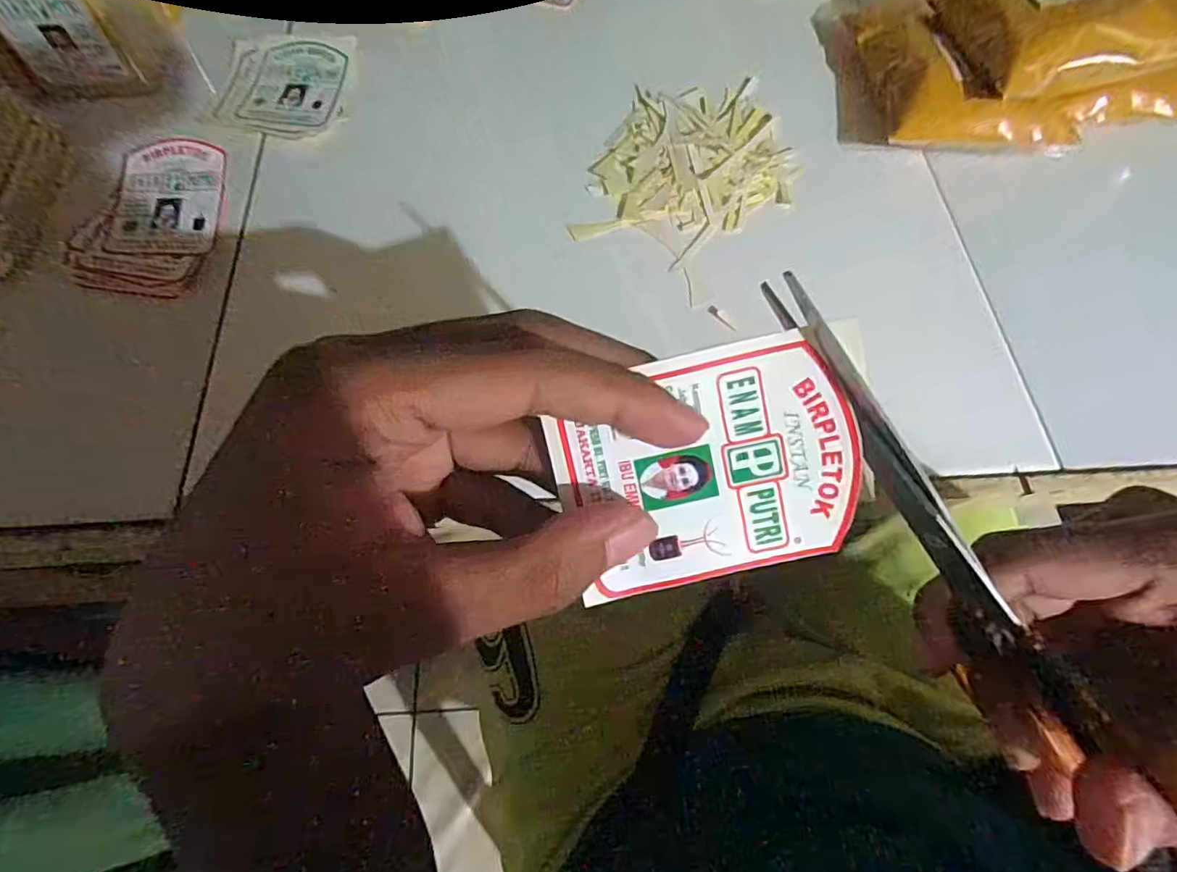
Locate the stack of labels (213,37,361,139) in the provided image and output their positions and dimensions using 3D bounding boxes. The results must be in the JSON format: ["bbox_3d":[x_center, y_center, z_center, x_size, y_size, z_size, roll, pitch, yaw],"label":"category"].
[{"bbox_3d":[-0.183,-0.215,0.354,0.076,0.009,0.086,0,65,-2],"label":"stack of labels"}]

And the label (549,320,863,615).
[{"bbox_3d":[0.030,0.009,0.148,0.074,0.004,0.058,-13,100,4],"label":"label"}]

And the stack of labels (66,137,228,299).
[{"bbox_3d":[-0.222,-0.114,0.296,0.063,0.010,0.093,6,65,1],"label":"stack of labels"}]

